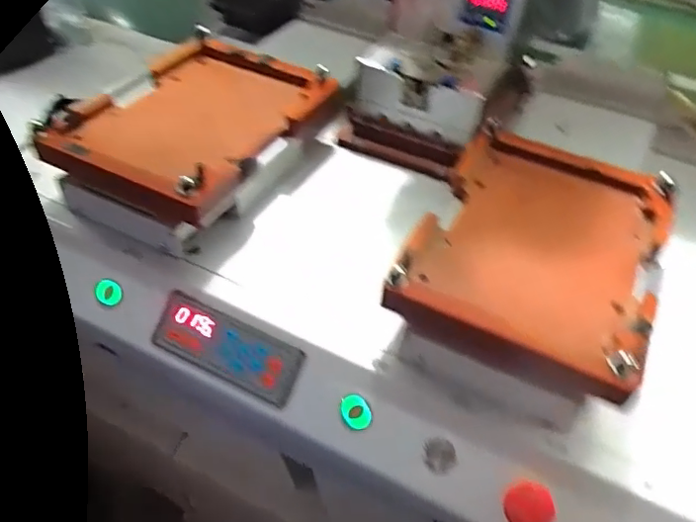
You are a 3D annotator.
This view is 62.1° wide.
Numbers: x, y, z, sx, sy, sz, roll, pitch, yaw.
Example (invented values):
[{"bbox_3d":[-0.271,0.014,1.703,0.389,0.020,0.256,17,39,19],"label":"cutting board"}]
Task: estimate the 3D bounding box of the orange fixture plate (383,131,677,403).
[{"bbox_3d":[0.138,-0.016,0.414,0.159,0.026,0.214,22,47,16],"label":"orange fixture plate"}]

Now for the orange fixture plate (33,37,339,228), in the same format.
[{"bbox_3d":[-0.128,-0.127,0.506,0.164,0.032,0.228,23,48,17],"label":"orange fixture plate"}]

